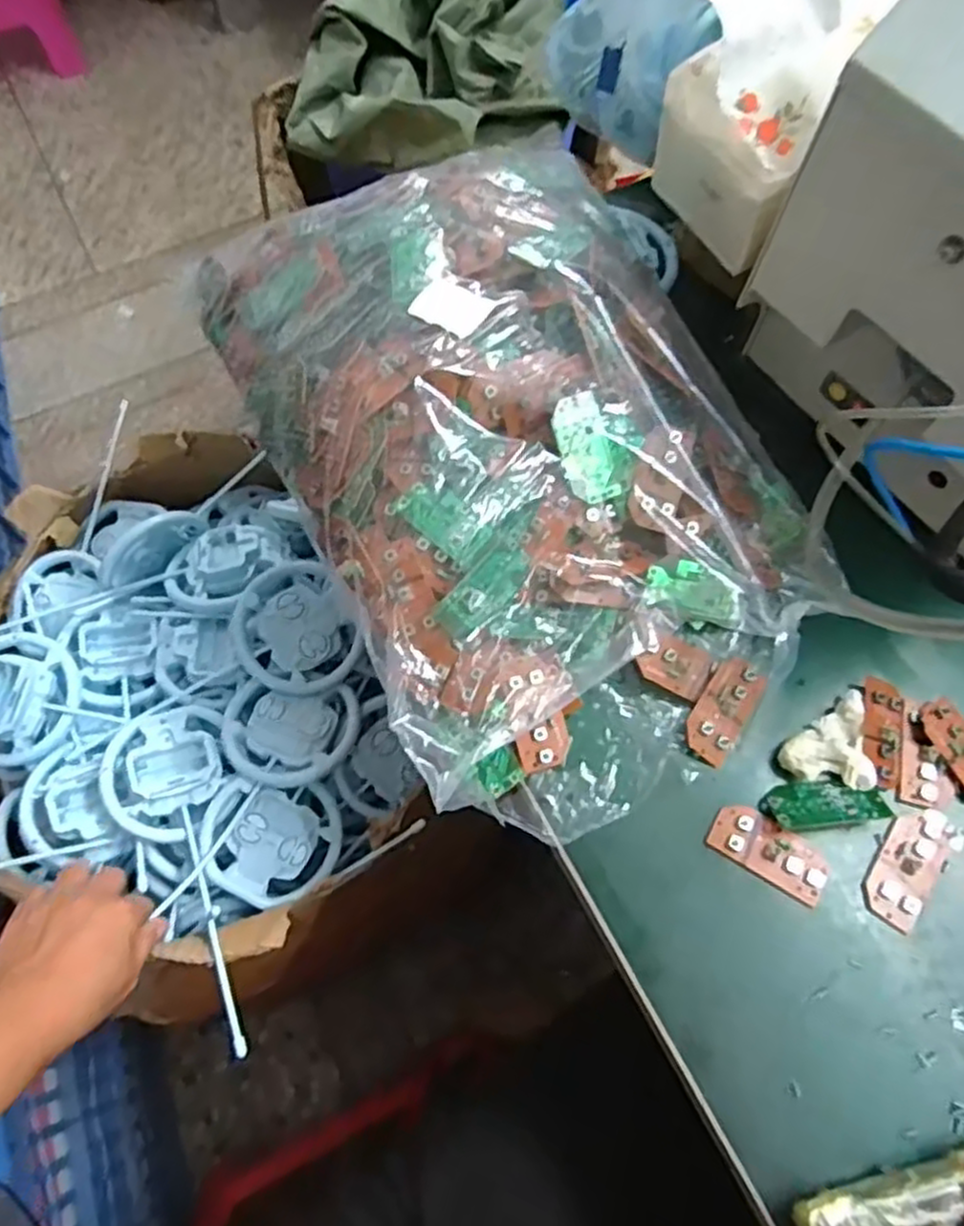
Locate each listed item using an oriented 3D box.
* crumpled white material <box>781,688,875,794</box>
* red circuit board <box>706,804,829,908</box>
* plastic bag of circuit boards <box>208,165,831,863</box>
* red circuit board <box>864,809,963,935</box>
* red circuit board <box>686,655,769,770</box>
[{"bbox_3d":[0.196,0.076,0.411,0.061,0.013,0.041,-33,71,-15],"label":"crumpled white material"},{"bbox_3d":[0.149,0.124,0.392,0.060,0.005,0.028,30,68,11],"label":"red circuit board"},{"bbox_3d":[0.022,-0.095,0.431,0.251,0.097,0.385,-25,69,-12],"label":"plastic bag of circuit boards"},{"bbox_3d":[0.224,0.130,0.392,0.031,0.004,0.066,41,71,15],"label":"red circuit board"},{"bbox_3d":[0.135,0.053,0.418,0.029,0.010,0.060,33,69,12],"label":"red circuit board"}]

